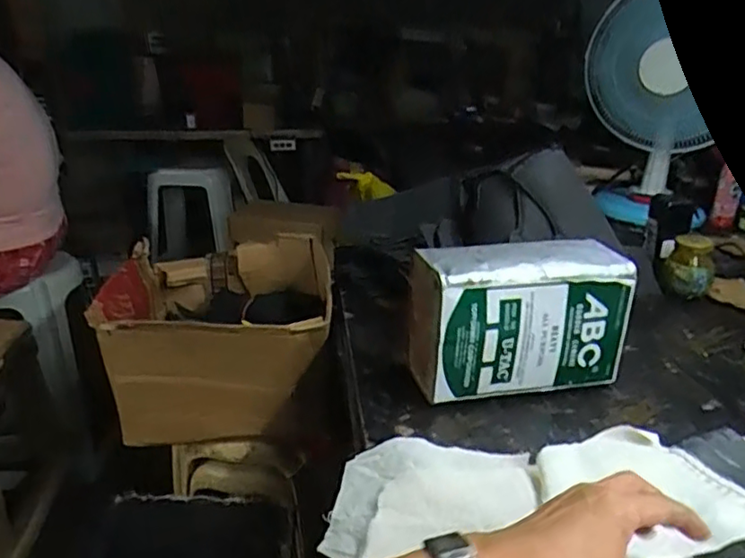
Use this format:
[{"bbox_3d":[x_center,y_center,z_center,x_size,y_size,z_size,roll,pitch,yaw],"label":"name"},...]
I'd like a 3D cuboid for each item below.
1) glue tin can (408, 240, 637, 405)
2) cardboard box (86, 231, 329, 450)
[{"bbox_3d":[0.168,0.051,0.709,0.239,0.166,0.092,-3,23,-10],"label":"glue tin can"},{"bbox_3d":[-0.276,0.097,1.133,0.375,0.220,0.422,-2,23,-6],"label":"cardboard box"}]

